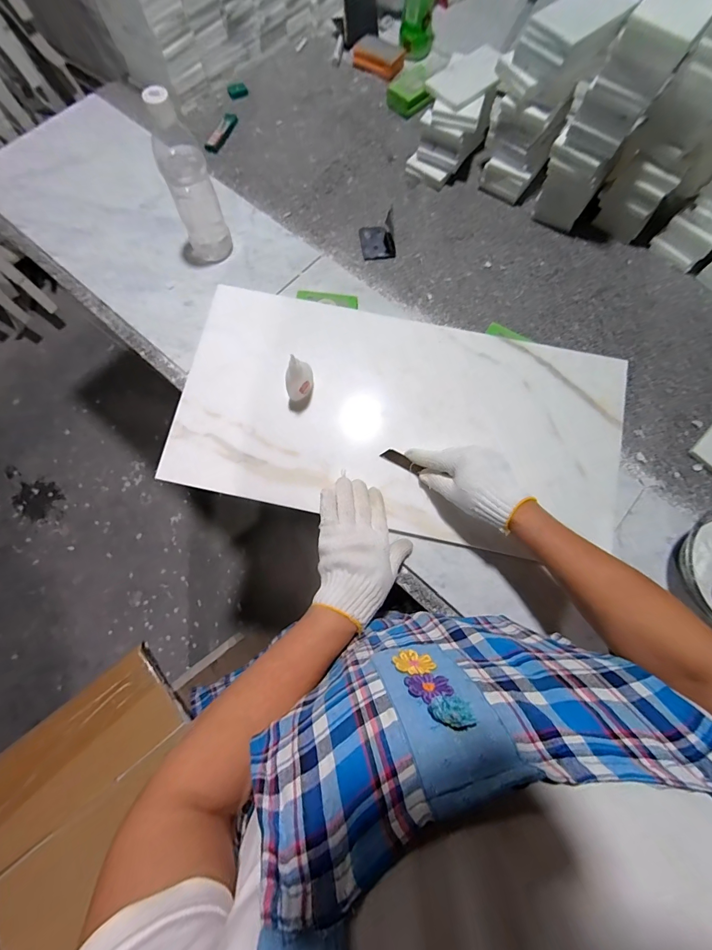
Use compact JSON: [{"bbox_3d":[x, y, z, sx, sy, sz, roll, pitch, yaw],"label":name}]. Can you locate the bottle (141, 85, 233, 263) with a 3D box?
[{"bbox_3d":[-0.236,-0.412,0.543,0.062,0.203,0.055,-21,74,-9],"label":"bottle"}]

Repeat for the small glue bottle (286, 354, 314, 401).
[{"bbox_3d":[-0.074,-0.130,0.491,0.030,0.082,0.041,1,73,1],"label":"small glue bottle"}]

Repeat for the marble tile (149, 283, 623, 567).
[{"bbox_3d":[0.066,-0.081,0.525,0.600,0.019,0.304,11,77,2],"label":"marble tile"}]

